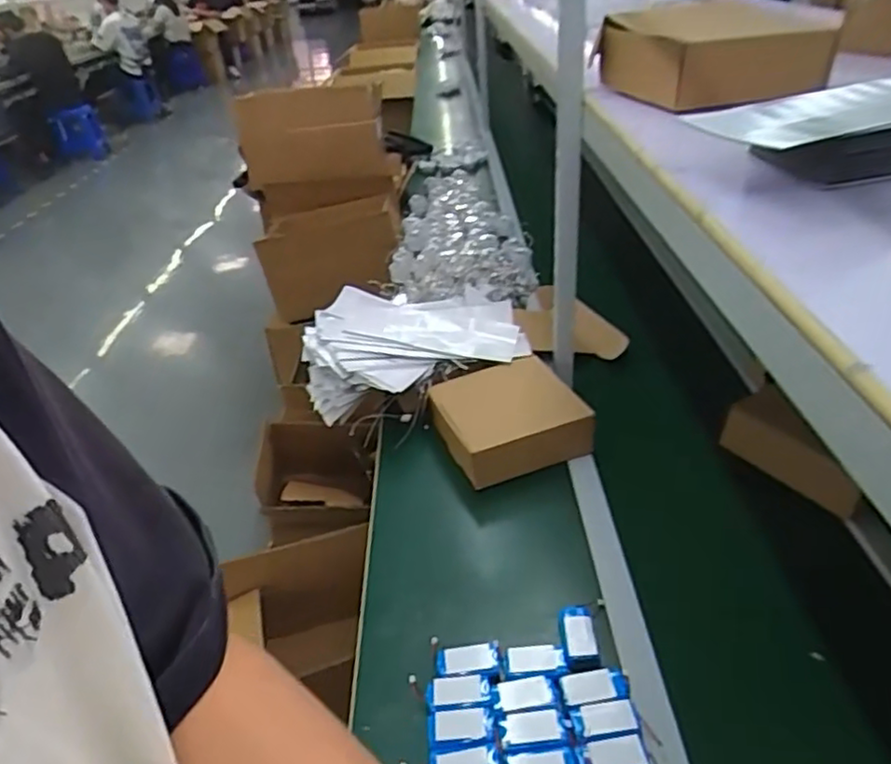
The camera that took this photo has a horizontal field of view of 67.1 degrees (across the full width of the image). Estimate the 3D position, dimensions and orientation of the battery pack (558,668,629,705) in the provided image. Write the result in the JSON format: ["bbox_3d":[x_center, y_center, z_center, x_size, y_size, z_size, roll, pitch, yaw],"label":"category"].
[{"bbox_3d":[0.156,0.320,0.705,0.068,0.006,0.038,-6,33,-2],"label":"battery pack"}]

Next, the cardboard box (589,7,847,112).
[{"bbox_3d":[0.310,-0.390,0.799,0.185,0.075,0.227,-14,35,-14],"label":"cardboard box"}]

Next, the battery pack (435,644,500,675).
[{"bbox_3d":[0.024,0.308,0.752,0.071,0.004,0.034,-6,33,-1],"label":"battery pack"}]

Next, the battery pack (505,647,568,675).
[{"bbox_3d":[0.099,0.308,0.741,0.066,0.004,0.033,-2,34,5],"label":"battery pack"}]

